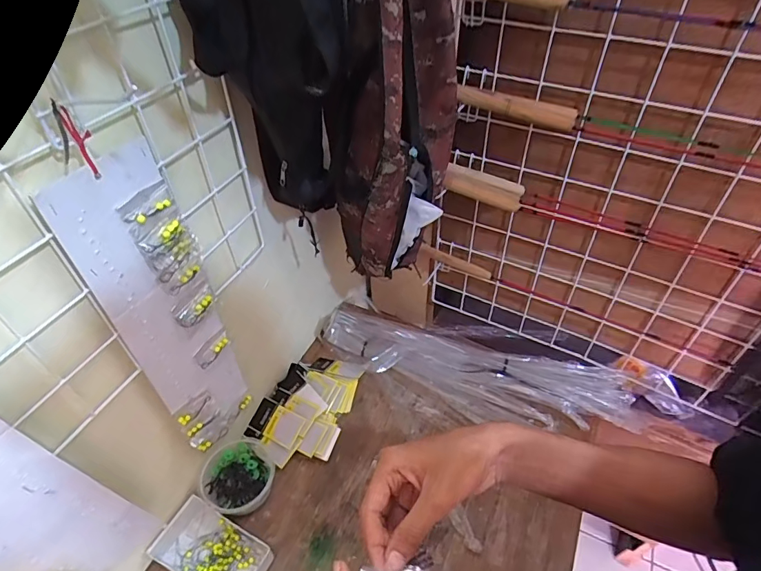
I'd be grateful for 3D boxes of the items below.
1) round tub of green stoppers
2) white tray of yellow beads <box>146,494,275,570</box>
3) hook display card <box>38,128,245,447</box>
[{"bbox_3d":[-0.194,0.268,0.645,0.084,0.063,0.100,17,48,18],"label":"round tub of green stoppers"},{"bbox_3d":[-0.222,0.346,0.599,0.148,0.022,0.084,21,50,21],"label":"white tray of yellow beads"},{"bbox_3d":[-0.212,0.040,0.481,0.018,0.371,0.104,24,51,23],"label":"hook display card"}]

